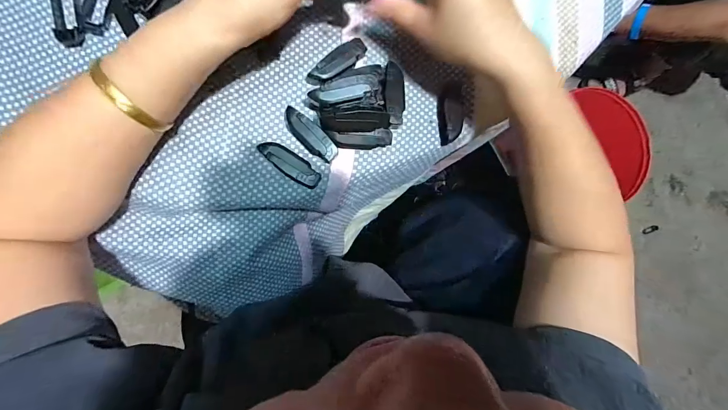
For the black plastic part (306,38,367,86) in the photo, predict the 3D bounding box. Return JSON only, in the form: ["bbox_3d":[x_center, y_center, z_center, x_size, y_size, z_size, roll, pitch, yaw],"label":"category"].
[{"bbox_3d":[-0.023,-0.119,0.291,0.056,0.004,0.019,-36,104,-5],"label":"black plastic part"}]

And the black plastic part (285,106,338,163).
[{"bbox_3d":[-0.044,-0.057,0.291,0.053,0.017,0.018,44,82,-4],"label":"black plastic part"}]

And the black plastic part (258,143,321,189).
[{"bbox_3d":[-0.061,-0.033,0.287,0.054,0.016,0.019,32,83,-6],"label":"black plastic part"}]

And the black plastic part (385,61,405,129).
[{"bbox_3d":[0.025,-0.093,0.303,0.017,0.017,0.055,2,87,-8],"label":"black plastic part"}]

